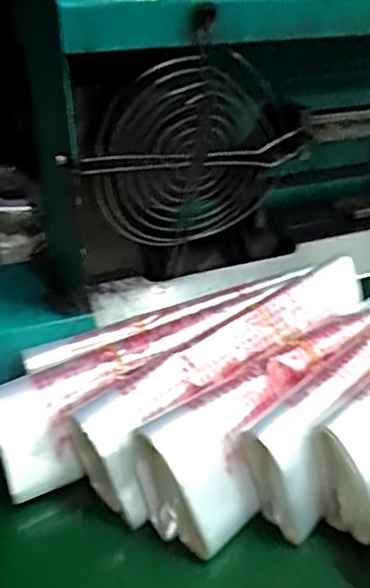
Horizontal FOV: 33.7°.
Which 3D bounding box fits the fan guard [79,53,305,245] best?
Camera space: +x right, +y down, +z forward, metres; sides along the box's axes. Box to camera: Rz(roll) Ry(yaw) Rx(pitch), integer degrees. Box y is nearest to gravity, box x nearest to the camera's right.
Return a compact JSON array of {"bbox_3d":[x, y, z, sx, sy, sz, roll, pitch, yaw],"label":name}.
[{"bbox_3d":[0.008,-0.112,0.511,0.171,0.159,0.011,26,17,-44],"label":"fan guard"}]

